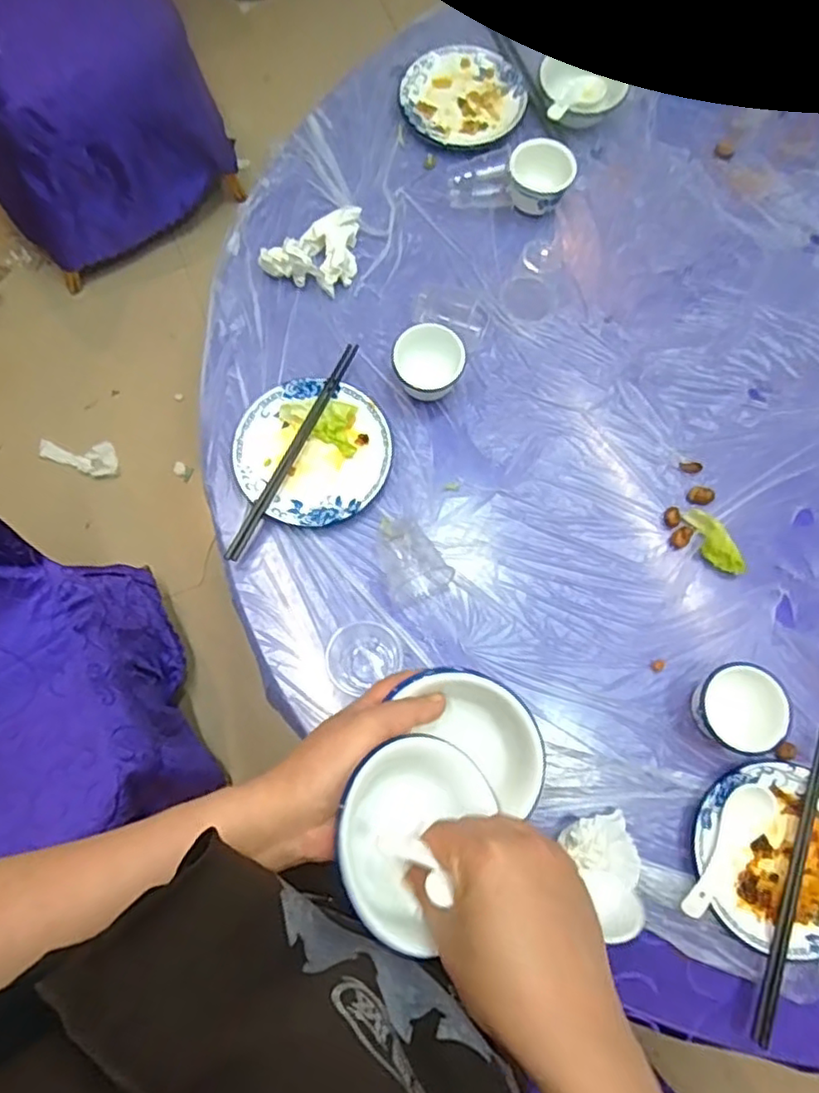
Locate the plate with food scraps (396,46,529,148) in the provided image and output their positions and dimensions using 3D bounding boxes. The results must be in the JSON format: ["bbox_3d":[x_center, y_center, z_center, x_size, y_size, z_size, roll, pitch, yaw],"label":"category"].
[{"bbox_3d":[0.065,-0.542,0.770,0.144,0.021,0.131,17,75,3],"label":"plate with food scraps"}]

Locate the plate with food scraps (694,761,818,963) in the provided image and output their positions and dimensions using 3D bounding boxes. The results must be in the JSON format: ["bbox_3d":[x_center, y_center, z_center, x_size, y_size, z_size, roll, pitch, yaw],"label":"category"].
[{"bbox_3d":[0.330,0.273,0.565,0.153,0.018,0.152,0,75,-1],"label":"plate with food scraps"}]

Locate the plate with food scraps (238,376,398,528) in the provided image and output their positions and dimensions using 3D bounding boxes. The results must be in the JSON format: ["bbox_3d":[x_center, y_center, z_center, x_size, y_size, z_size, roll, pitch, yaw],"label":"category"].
[{"bbox_3d":[-0.099,-0.096,0.659,0.155,0.021,0.152,0,75,-1],"label":"plate with food scraps"}]

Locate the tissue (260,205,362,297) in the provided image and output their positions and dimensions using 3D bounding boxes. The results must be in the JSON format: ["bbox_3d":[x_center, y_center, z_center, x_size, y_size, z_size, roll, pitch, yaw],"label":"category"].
[{"bbox_3d":[-0.105,-0.337,0.711,0.101,0.033,0.095,15,75,3],"label":"tissue"}]

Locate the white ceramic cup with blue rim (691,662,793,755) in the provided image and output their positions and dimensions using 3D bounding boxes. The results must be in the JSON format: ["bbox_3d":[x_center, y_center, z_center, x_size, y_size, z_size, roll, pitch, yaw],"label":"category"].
[{"bbox_3d":[0.300,0.149,0.589,0.076,0.059,0.075,0,75,-1],"label":"white ceramic cup with blue rim"}]

